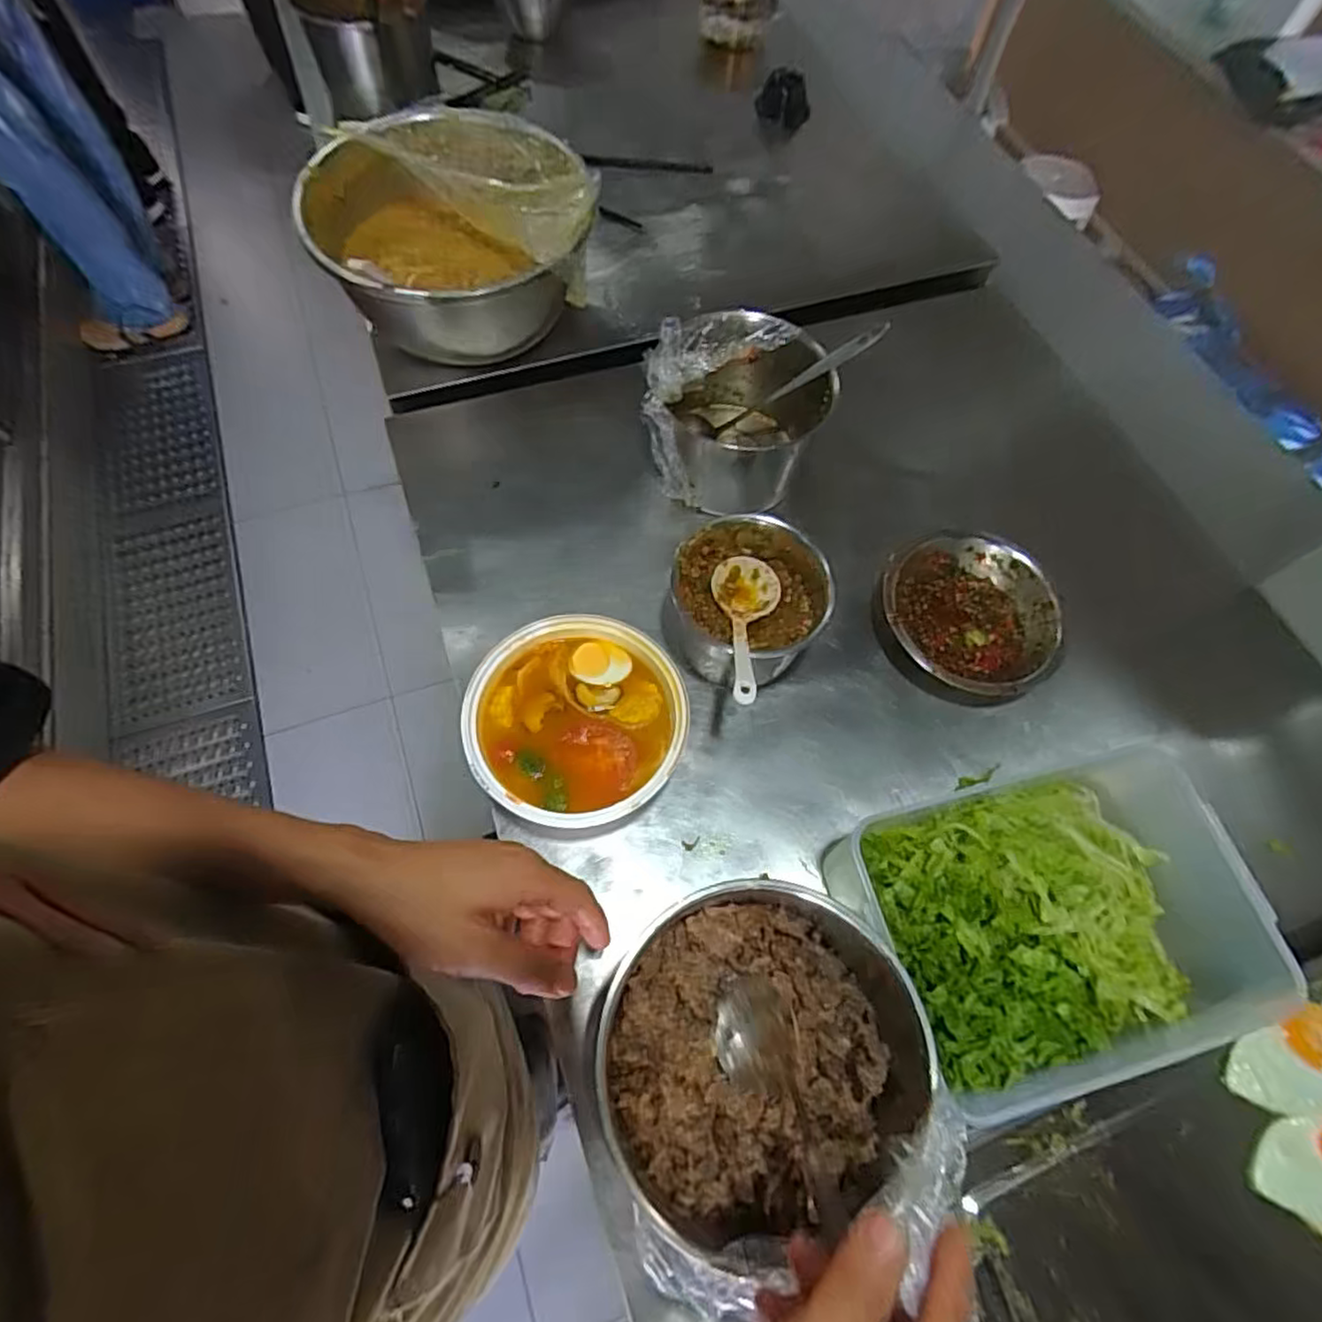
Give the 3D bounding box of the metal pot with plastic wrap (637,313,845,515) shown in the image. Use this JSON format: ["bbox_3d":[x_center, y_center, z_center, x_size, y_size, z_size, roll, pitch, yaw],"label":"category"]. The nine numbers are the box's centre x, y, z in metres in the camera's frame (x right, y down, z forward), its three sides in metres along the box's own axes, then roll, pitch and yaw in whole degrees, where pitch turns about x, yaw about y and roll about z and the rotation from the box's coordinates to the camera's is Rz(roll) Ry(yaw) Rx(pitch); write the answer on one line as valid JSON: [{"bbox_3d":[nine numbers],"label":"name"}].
[{"bbox_3d":[0.072,-0.255,0.678,0.174,0.122,0.162,2,65,-3],"label":"metal pot with plastic wrap"}]

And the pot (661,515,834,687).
[{"bbox_3d":[0.080,-0.052,0.600,0.141,0.102,0.124,-12,66,-9],"label":"pot"}]

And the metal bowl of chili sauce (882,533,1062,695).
[{"bbox_3d":[0.293,-0.044,0.640,0.149,0.046,0.161,2,65,-3],"label":"metal bowl of chili sauce"}]

